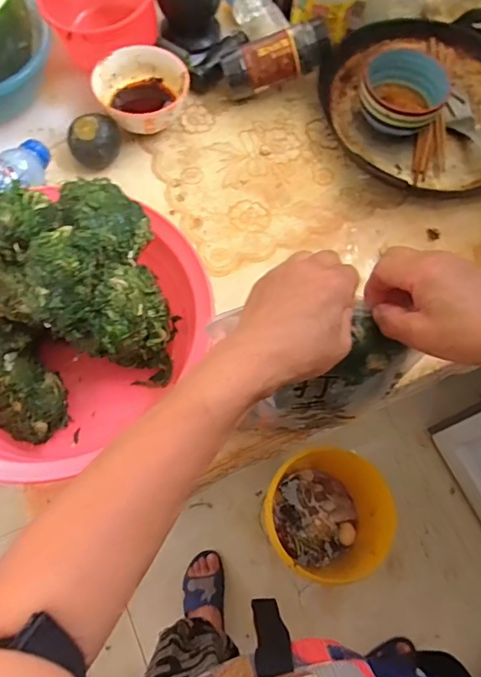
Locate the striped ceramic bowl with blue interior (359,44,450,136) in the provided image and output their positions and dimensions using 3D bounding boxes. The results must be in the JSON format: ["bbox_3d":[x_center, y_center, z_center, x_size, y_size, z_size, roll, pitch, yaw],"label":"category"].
[{"bbox_3d":[0.232,-0.343,0.729,0.115,0.065,0.136,19,68,5],"label":"striped ceramic bowl with blue interior"}]

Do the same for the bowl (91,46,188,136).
[{"bbox_3d":[-0.138,-0.342,0.710,0.122,0.063,0.122,1,68,-3],"label":"bowl"}]

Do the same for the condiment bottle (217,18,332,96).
[{"bbox_3d":[0.053,-0.405,0.735,0.156,0.072,0.056,-18,69,7],"label":"condiment bottle"}]

